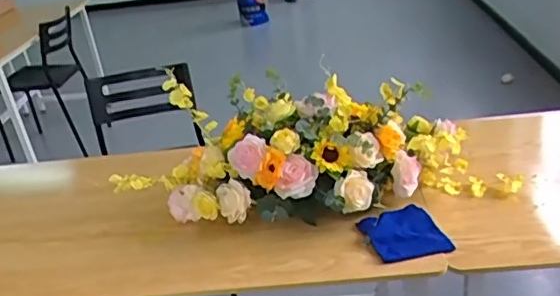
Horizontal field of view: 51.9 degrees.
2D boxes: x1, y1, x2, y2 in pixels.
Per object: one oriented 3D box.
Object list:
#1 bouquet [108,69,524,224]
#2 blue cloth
[{"bbox_3d":[0.047,0.019,1.249,0.853,0.265,0.284,1,29,15],"label":"bouquet"},{"bbox_3d":[0.245,0.163,1.148,0.140,0.032,0.151,-13,28,-10],"label":"blue cloth"}]

